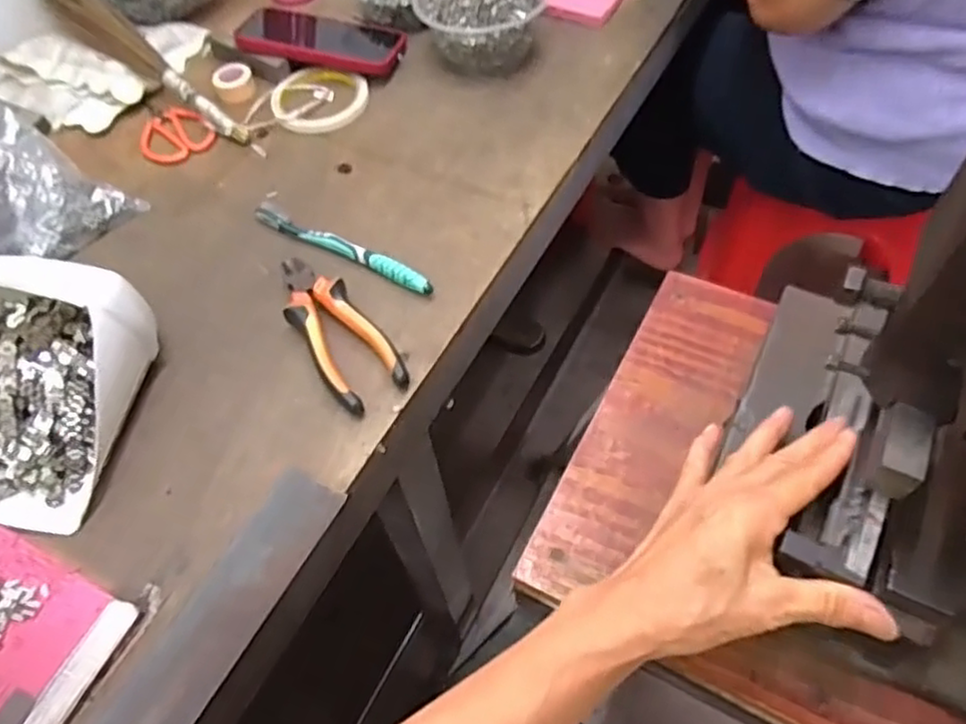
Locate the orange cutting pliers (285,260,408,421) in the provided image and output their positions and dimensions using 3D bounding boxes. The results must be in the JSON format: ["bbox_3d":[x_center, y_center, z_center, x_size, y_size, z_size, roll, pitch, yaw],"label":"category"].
[{"bbox_3d":[-0.115,-0.027,0.537,0.053,0.024,0.146,-31,60,-15],"label":"orange cutting pliers"}]

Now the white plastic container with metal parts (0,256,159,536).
[{"bbox_3d":[-0.325,0.020,0.485,0.150,0.088,0.163,7,58,8],"label":"white plastic container with metal parts"}]

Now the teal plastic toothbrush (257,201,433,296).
[{"bbox_3d":[-0.119,-0.097,0.588,0.180,0.017,0.020,26,62,19],"label":"teal plastic toothbrush"}]

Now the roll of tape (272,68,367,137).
[{"bbox_3d":[-0.165,-0.263,0.701,0.094,0.013,0.093,-2,57,2],"label":"roll of tape"}]

